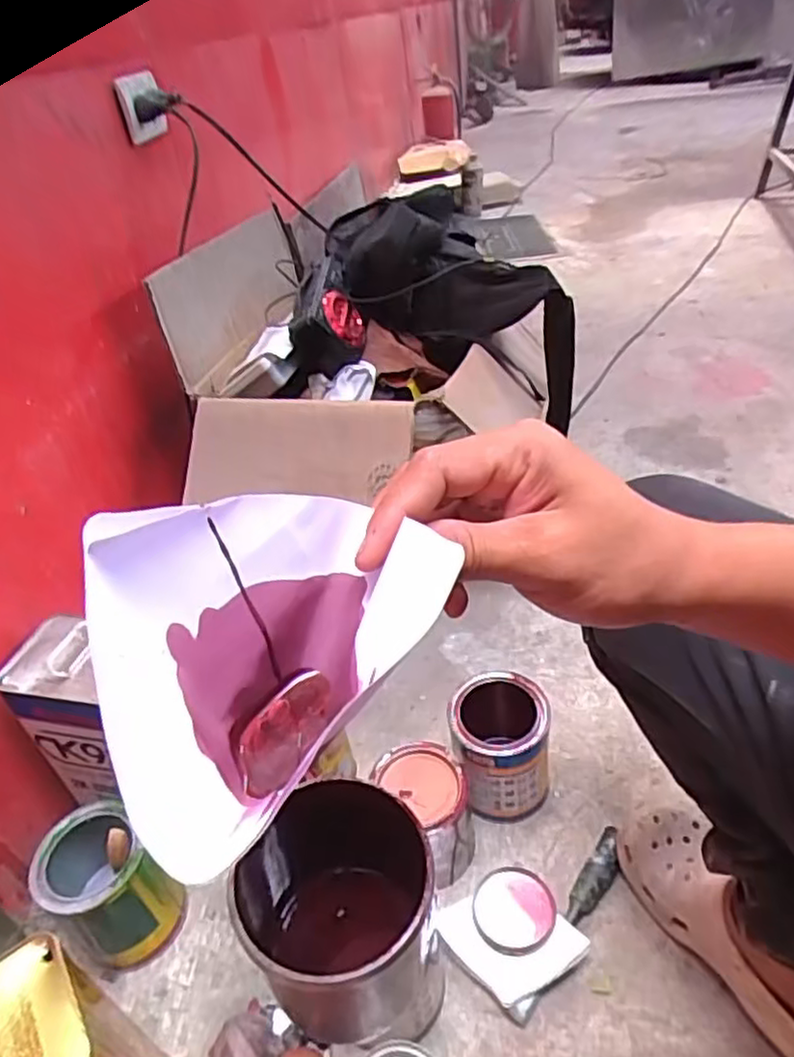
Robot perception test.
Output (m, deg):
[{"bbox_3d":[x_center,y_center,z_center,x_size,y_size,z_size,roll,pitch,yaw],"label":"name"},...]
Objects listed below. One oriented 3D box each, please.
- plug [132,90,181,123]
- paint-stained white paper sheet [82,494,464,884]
[{"bbox_3d":[-0.307,-0.543,0.886,0.059,0.032,0.028,-14,38,-9],"label":"plug"},{"bbox_3d":[-0.036,0.042,0.217,0.111,0.096,0.073,-31,44,-28],"label":"paint-stained white paper sheet"}]

